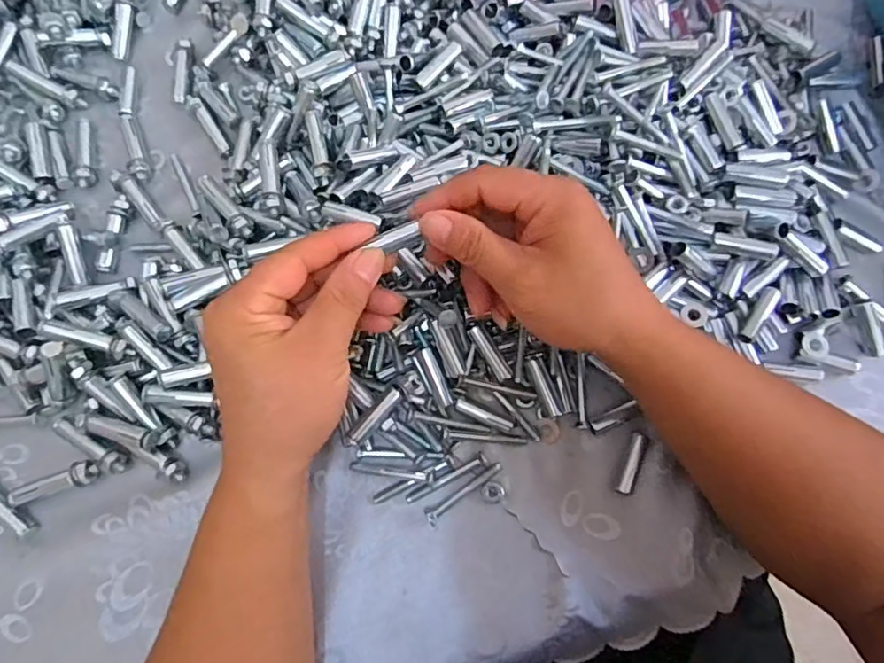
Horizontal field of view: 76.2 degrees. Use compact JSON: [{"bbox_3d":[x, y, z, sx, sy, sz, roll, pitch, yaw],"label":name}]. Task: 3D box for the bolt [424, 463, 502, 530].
[{"bbox_3d":[0.013,0.100,0.352,0.057,0.005,0.012,-38,79,-9],"label":"bolt"}]

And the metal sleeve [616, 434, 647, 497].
[{"bbox_3d":[0.120,0.083,0.355,0.009,0.007,0.039,23,77,6],"label":"metal sleeve"}]

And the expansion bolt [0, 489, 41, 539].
[{"bbox_3d":[-0.272,0.106,0.347,0.054,0.011,0.011,40,79,9],"label":"expansion bolt"}]

